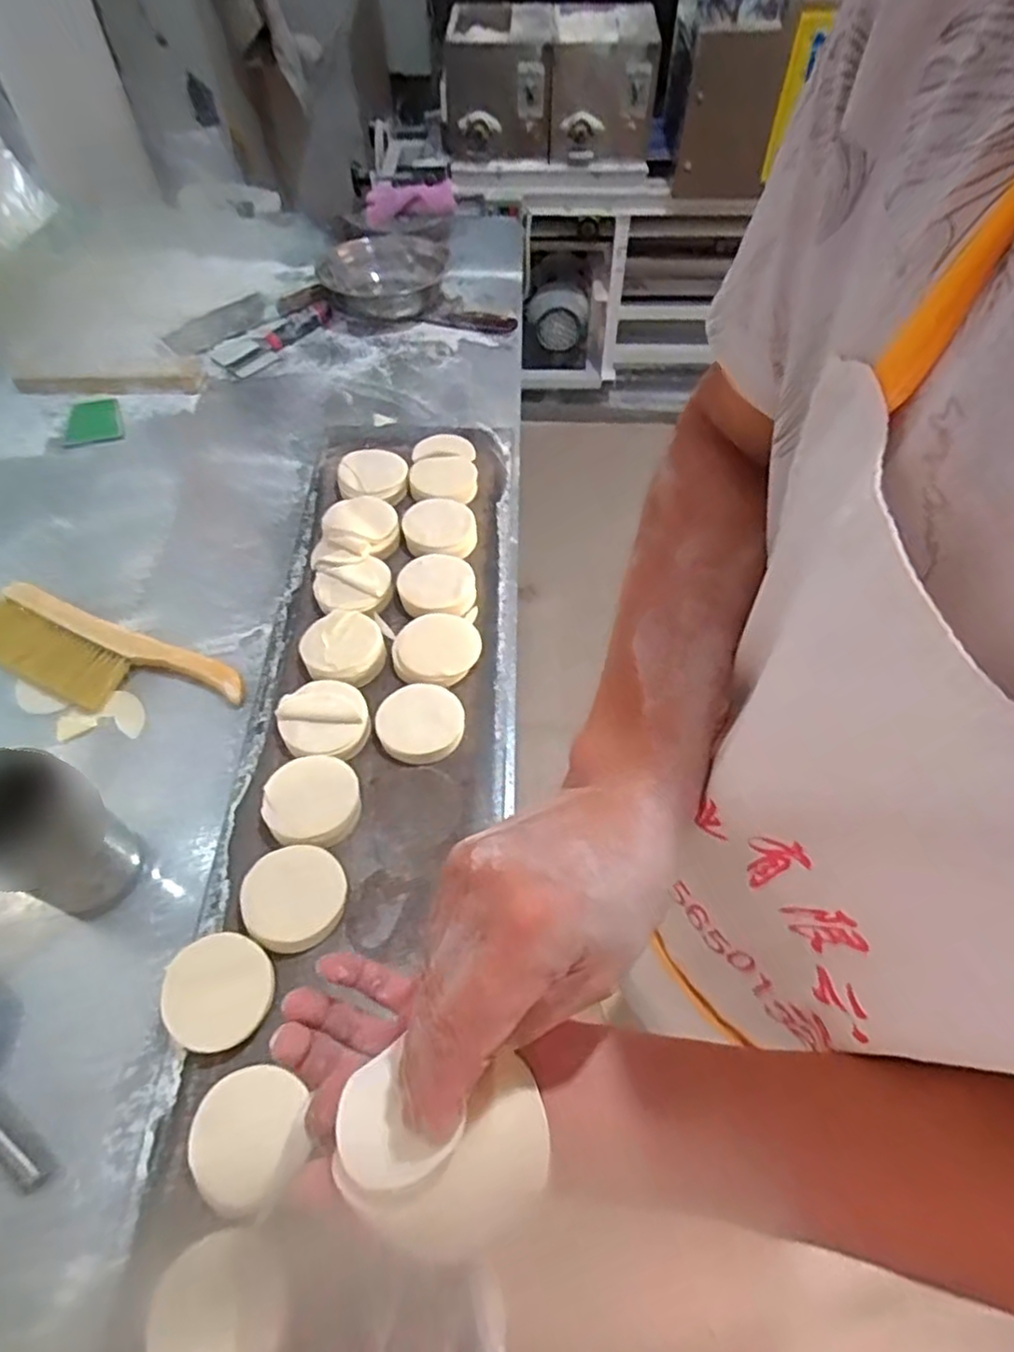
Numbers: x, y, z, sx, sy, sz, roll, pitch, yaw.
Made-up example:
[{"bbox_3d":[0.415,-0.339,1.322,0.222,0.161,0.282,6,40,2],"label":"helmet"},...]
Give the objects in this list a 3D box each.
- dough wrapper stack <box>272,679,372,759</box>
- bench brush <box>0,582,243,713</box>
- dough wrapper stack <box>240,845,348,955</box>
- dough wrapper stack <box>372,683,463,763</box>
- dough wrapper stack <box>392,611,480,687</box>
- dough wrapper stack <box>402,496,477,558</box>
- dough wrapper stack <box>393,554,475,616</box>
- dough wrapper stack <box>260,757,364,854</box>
[{"bbox_3d":[-0.187,0.048,0.720,0.085,0.035,0.086,-21,59,-14],"label":"dough wrapper stack"},{"bbox_3d":[-0.471,-0.022,0.791,0.356,0.024,0.105,18,58,11],"label":"bench brush"},{"bbox_3d":[-0.185,0.196,0.619,0.084,0.034,0.084,-22,59,-15],"label":"dough wrapper stack"},{"bbox_3d":[-0.090,0.050,0.730,0.087,0.021,0.084,-21,59,-14],"label":"dough wrapper stack"},{"bbox_3d":[-0.076,-0.029,0.768,0.097,0.018,0.088,-24,60,-16],"label":"dough wrapper stack"},{"bbox_3d":[-0.084,-0.185,0.877,0.087,0.019,0.103,-9,57,-6],"label":"dough wrapper stack"},{"bbox_3d":[-0.083,-0.106,0.827,0.088,0.033,0.091,-10,57,-7],"label":"dough wrapper stack"},{"bbox_3d":[-0.184,0.121,0.670,0.086,0.033,0.091,35,63,21],"label":"dough wrapper stack"}]

